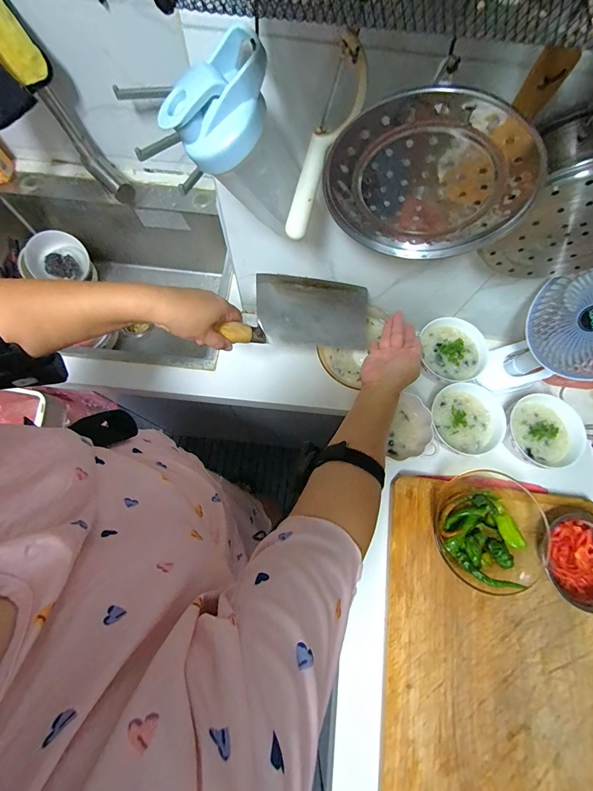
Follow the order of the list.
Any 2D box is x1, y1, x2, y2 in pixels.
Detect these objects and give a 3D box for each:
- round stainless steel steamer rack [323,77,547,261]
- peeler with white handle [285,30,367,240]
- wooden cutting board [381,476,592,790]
[{"bbox_3d":[0.118,-0.195,0.317,0.184,0.186,0.008,19,81,-37],"label":"round stainless steel steamer rack"},{"bbox_3d":[0.022,-0.217,0.298,0.020,0.153,0.029,44,49,11],"label":"peeler with white handle"},{"bbox_3d":[0.310,0.407,0.481,0.357,0.030,0.512,7,73,1],"label":"wooden cutting board"}]

